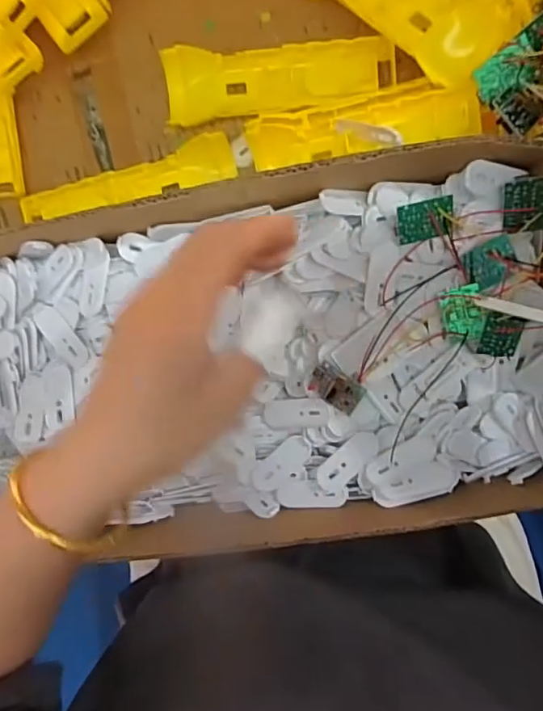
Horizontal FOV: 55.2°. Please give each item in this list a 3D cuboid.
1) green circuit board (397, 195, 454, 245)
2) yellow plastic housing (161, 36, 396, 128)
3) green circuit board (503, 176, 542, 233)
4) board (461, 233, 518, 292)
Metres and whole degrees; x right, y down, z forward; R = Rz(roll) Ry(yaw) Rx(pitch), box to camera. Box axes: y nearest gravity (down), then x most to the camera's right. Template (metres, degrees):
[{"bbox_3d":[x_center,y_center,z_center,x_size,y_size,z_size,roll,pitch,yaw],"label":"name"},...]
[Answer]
[{"bbox_3d":[0.097,-0.085,0.327,0.035,0.004,0.026,-12,123,6],"label":"green circuit board"},{"bbox_3d":[0.005,-0.199,0.376,0.163,0.025,0.042,-1,93,5],"label":"yellow plastic housing"},{"bbox_3d":[0.156,-0.092,0.319,0.025,0.004,0.034,1,124,18],"label":"green circuit board"},{"bbox_3d":[0.137,-0.058,0.326,0.006,0.033,0.025,-17,82,-32],"label":"board"}]

